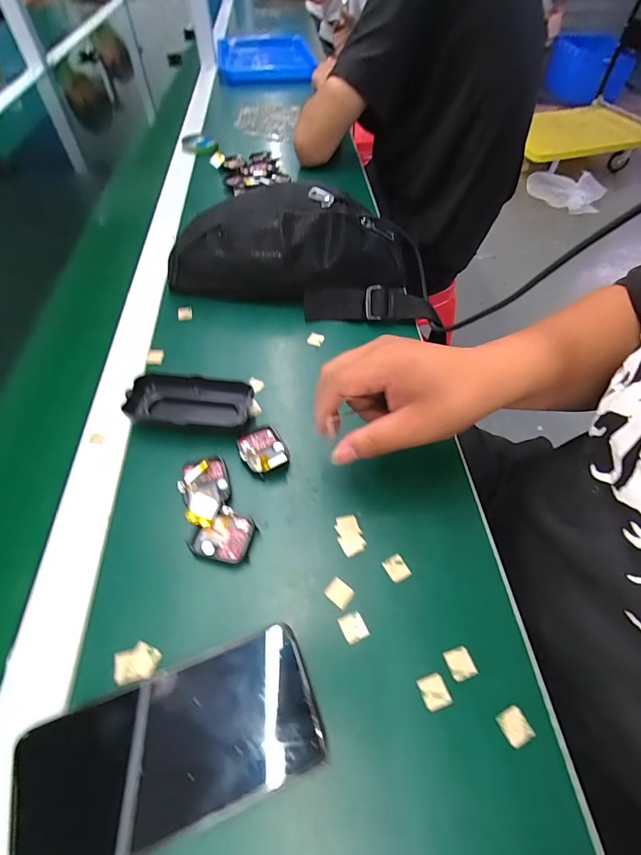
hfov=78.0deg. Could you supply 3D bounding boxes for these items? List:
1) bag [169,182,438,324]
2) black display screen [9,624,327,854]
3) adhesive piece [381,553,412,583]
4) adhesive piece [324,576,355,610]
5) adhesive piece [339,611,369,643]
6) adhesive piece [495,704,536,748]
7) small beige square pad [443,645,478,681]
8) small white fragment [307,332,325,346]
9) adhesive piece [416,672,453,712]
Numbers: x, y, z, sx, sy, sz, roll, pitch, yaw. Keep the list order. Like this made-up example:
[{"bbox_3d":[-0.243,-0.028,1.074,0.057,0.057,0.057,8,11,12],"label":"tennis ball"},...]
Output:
[{"bbox_3d":[-0.012,-0.207,0.461,0.302,0.094,0.127,11,55,6],"label":"bag"},{"bbox_3d":[-0.082,0.178,0.223,0.159,0.005,0.076,-16,52,-16],"label":"black display screen"},{"bbox_3d":[0.057,0.104,0.295,0.015,0.004,0.019,-24,57,-17],"label":"adhesive piece"},{"bbox_3d":[0.013,0.118,0.284,0.018,0.004,0.015,33,60,21],"label":"adhesive piece"},{"bbox_3d":[0.023,0.136,0.271,0.016,0.004,0.018,-21,57,-15],"label":"adhesive piece"},{"bbox_3d":[0.119,0.181,0.242,0.017,0.004,0.019,-23,57,-17],"label":"adhesive piece"},{"bbox_3d":[0.092,0.154,0.260,0.017,0.004,0.018,-14,55,-11],"label":"small beige square pad"},{"bbox_3d":[-0.005,-0.099,0.441,0.019,0.004,0.017,18,65,17],"label":"small white fragment"},{"bbox_3d":[0.072,0.167,0.251,0.017,0.004,0.018,-16,55,-12],"label":"adhesive piece"}]

